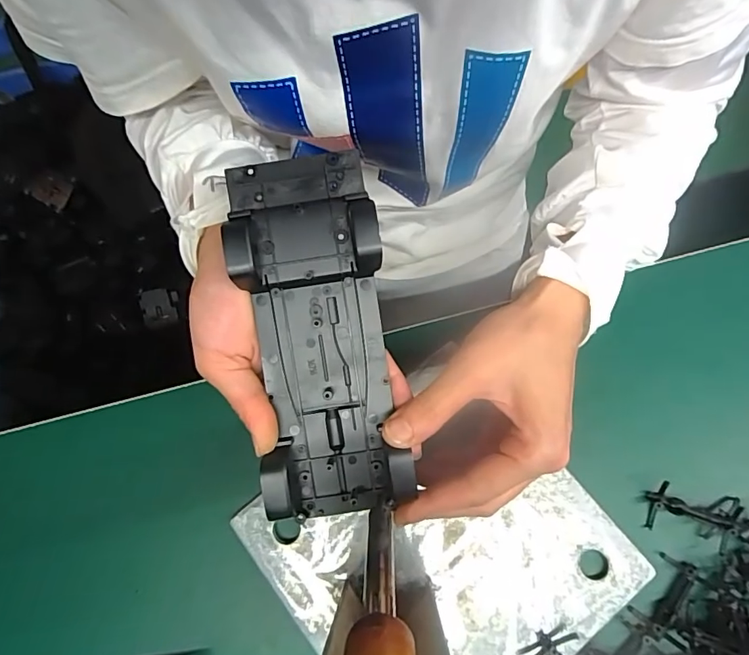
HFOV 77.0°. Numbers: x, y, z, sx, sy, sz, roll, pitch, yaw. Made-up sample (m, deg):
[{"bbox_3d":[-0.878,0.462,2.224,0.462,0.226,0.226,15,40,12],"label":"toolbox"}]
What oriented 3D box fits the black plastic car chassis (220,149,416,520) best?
[{"bbox_3d":[-0.030,0.006,0.249,0.074,0.021,0.189,-7,94,-1],"label":"black plastic car chassis"}]

